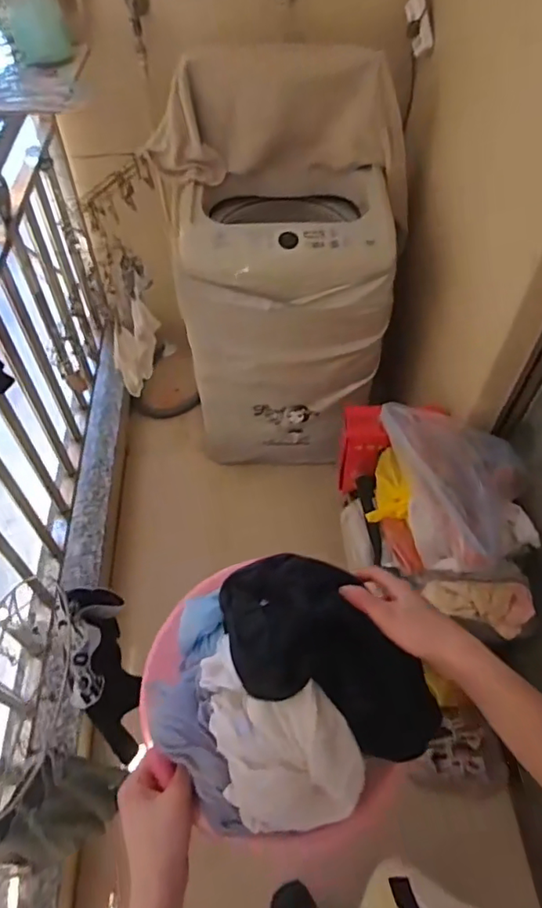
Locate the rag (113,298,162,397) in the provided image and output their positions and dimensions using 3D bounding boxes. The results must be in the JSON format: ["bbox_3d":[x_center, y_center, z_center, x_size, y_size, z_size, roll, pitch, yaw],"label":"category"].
[{"bbox_3d":[-0.319,-0.246,1.341,0.049,0.217,0.127,22,55,11],"label":"rag"}]

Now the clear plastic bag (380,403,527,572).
[{"bbox_3d":[0.419,0.050,1.247,0.244,0.113,0.417,-2,54,-7],"label":"clear plastic bag"}]

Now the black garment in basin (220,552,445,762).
[{"bbox_3d":[0.057,0.189,0.520,0.229,0.065,0.128,38,58,4],"label":"black garment in basin"}]

